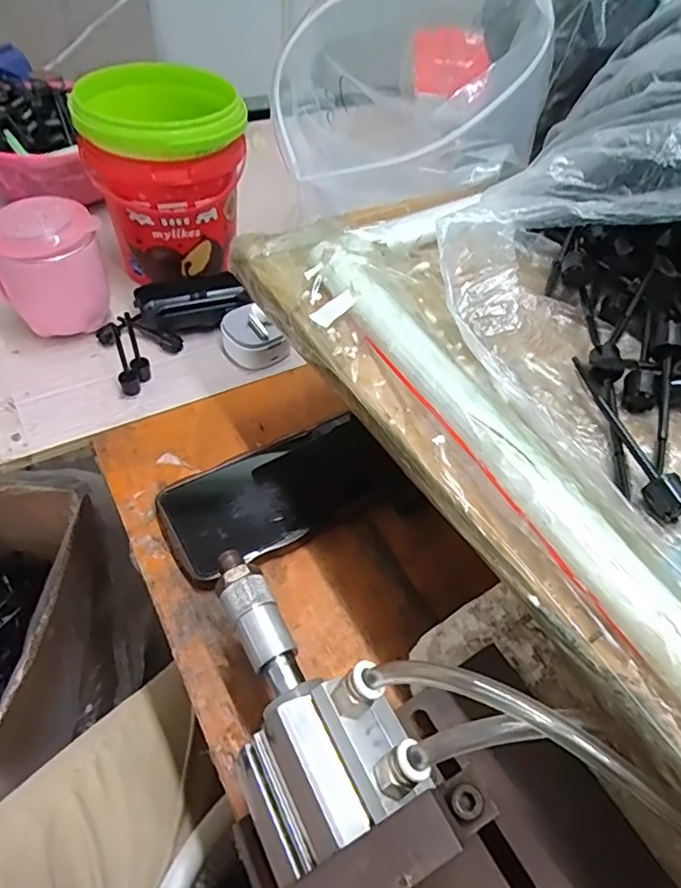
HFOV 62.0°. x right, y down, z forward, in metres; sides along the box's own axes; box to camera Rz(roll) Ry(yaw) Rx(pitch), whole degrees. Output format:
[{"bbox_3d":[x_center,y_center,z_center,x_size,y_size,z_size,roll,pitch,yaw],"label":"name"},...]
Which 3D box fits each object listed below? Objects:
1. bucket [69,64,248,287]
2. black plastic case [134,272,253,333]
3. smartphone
[{"bbox_3d":[-0.158,-0.233,0.516,0.121,0.154,0.122,2,50,-3],"label":"bucket"},{"bbox_3d":[-0.133,-0.127,0.515,0.096,0.025,0.052,-11,52,-14],"label":"black plastic case"},{"bbox_3d":[-0.040,0.033,0.392,0.160,0.012,0.079,-26,57,-24],"label":"smartphone"}]

